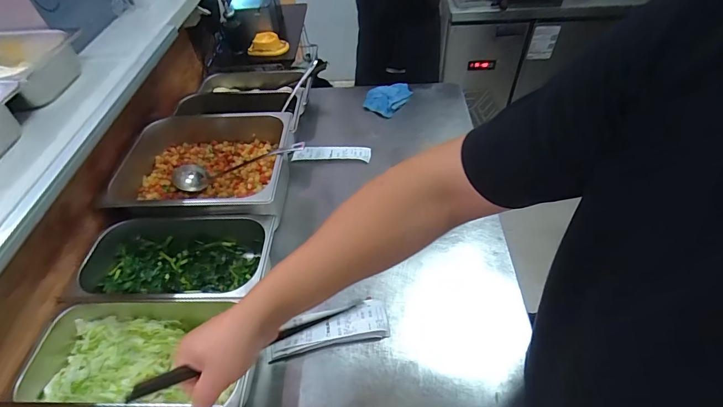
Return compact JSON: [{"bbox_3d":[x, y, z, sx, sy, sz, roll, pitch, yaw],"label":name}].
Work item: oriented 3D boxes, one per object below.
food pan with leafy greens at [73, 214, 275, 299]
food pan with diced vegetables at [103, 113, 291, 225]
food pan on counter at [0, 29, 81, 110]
[{"bbox_3d":[-0.326,0.118,0.663,0.326,0.096,0.161,-1,48,3],"label":"food pan with leafy greens"},{"bbox_3d":[-0.313,-0.057,0.781,0.323,0.142,0.267,-3,48,1],"label":"food pan with diced vegetables"},{"bbox_3d":[-0.614,-0.211,0.585,0.308,0.067,0.184,4,49,7],"label":"food pan on counter"}]

